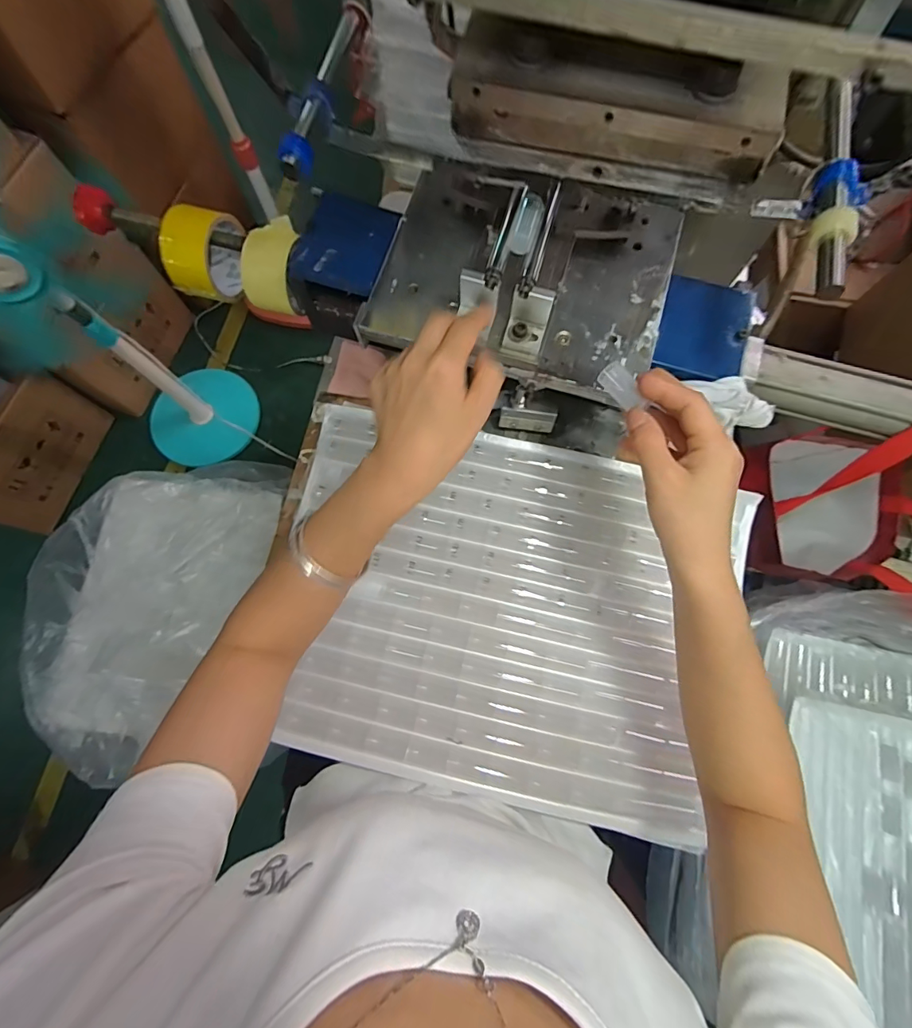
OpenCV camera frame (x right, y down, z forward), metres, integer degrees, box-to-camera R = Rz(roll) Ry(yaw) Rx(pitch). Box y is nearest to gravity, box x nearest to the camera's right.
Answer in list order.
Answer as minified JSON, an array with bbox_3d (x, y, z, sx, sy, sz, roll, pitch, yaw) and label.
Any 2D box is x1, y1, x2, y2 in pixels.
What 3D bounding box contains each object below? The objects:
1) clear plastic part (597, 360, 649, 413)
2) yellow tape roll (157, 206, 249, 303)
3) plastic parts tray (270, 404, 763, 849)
[{"bbox_3d":[0.117,-0.087,0.314,0.015,0.013,0.039,-32,74,-7],"label":"clear plastic part"},{"bbox_3d":[-0.281,-0.294,0.516,0.050,0.105,0.092,16,76,5],"label":"yellow tape roll"},{"bbox_3d":[0.049,0.091,0.444,0.440,0.019,0.335,11,76,3],"label":"plastic parts tray"}]

